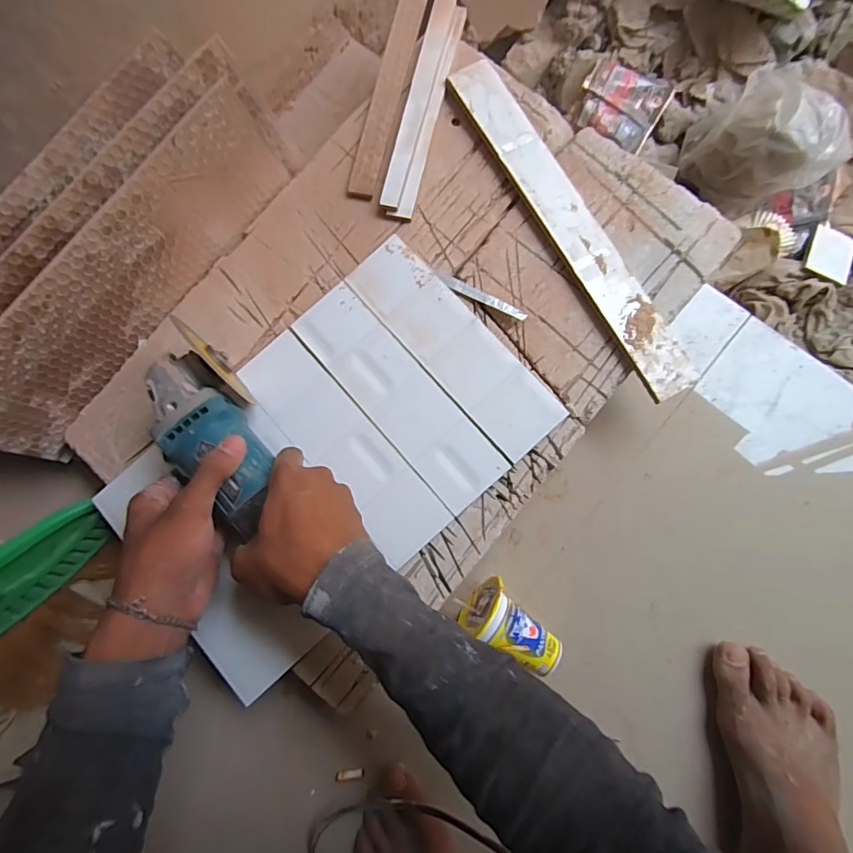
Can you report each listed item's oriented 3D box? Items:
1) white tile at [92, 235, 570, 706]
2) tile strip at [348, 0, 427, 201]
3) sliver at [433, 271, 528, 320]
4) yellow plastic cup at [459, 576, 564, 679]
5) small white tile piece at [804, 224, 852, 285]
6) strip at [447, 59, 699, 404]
[{"bbox_3d":[-0.094,0.029,0.437,0.391,0.010,0.245,-41,83,-2],"label":"white tile"},{"bbox_3d":[-0.041,-0.364,0.491,0.033,0.005,0.254,13,85,5],"label":"tile strip"},{"bbox_3d":[0.053,-0.131,0.454,0.100,0.008,0.013,27,86,6],"label":"sliver"},{"bbox_3d":[0.088,0.203,0.452,0.095,0.076,0.059,36,87,6],"label":"yellow plastic cup"},{"bbox_3d":[0.489,-0.208,0.549,0.050,0.004,0.073,27,75,9],"label":"small white tile piece"},{"bbox_3d":[0.141,-0.202,0.450,0.048,0.009,0.388,-29,83,0],"label":"strip"}]

